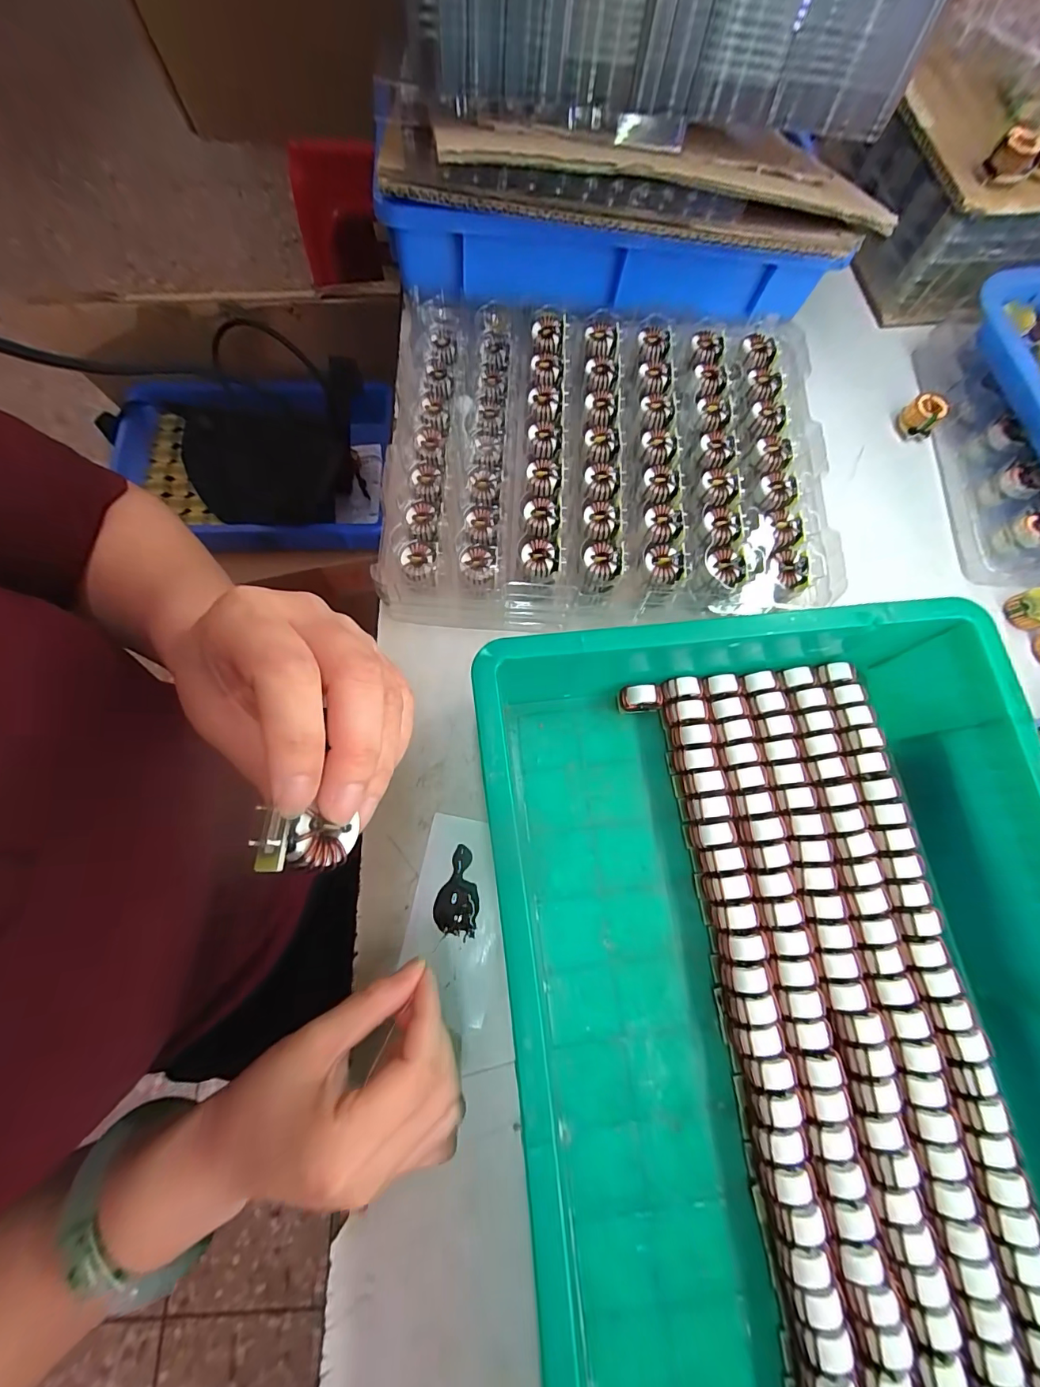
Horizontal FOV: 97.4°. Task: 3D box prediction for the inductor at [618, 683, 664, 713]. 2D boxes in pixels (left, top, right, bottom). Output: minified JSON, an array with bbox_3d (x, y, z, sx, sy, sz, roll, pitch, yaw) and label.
[{"bbox_3d":[0.079,0.003,0.301,0.026,0.025,0.014,-3,74,-2],"label":"inductor"}]

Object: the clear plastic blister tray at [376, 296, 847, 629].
[{"bbox_3d":[0.062,-0.173,0.329,0.303,0.020,0.263,2,74,-1],"label":"clear plastic blister tray"}]

